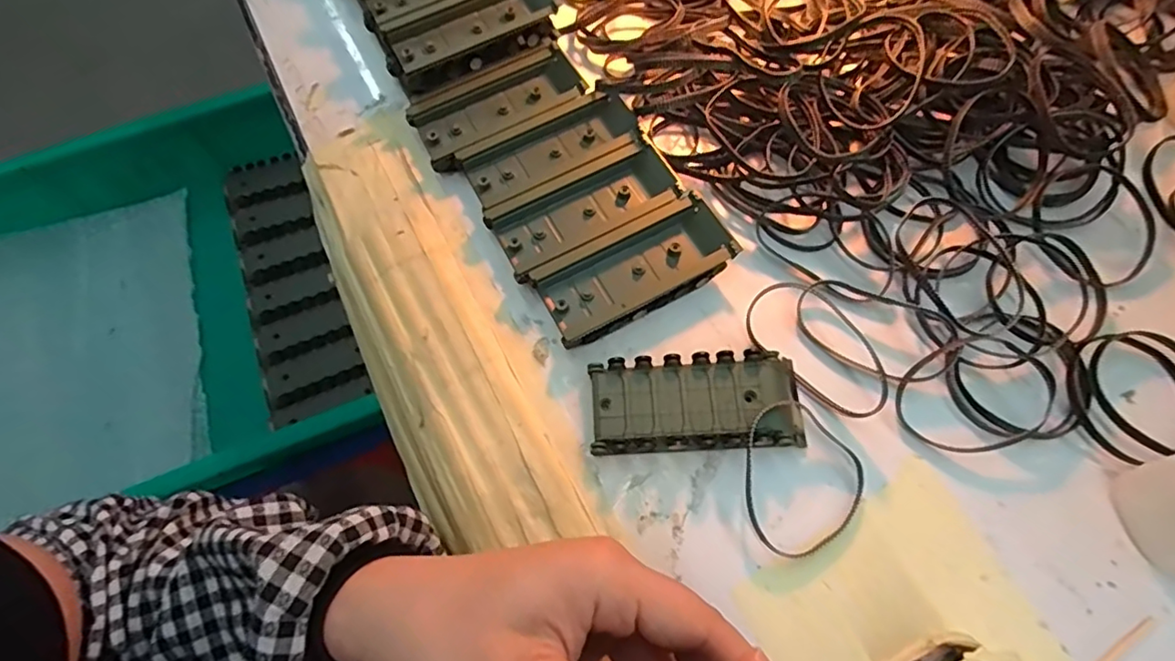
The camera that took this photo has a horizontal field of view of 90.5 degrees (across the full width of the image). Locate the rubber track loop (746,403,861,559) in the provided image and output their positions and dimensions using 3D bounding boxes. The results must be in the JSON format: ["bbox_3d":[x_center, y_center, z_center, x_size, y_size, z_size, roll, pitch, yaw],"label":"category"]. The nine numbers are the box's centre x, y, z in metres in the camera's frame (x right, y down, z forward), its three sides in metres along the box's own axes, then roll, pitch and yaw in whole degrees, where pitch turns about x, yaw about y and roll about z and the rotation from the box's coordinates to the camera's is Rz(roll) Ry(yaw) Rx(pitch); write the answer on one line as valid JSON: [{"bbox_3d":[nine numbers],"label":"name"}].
[{"bbox_3d":[0.092,0.064,0.255,0.059,0.019,0.058,-1,68,3],"label":"rubber track loop"}]

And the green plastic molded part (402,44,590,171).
[{"bbox_3d":[-0.052,-0.130,0.339,0.096,0.013,0.044,-31,70,-9],"label":"green plastic molded part"}]

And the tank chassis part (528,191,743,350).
[{"bbox_3d":[0.024,-0.031,0.296,0.096,0.015,0.044,-28,70,-8],"label":"tank chassis part"}]

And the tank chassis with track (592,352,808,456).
[{"bbox_3d":[0.051,0.034,0.269,0.095,0.017,0.044,-4,68,2],"label":"tank chassis with track"}]

